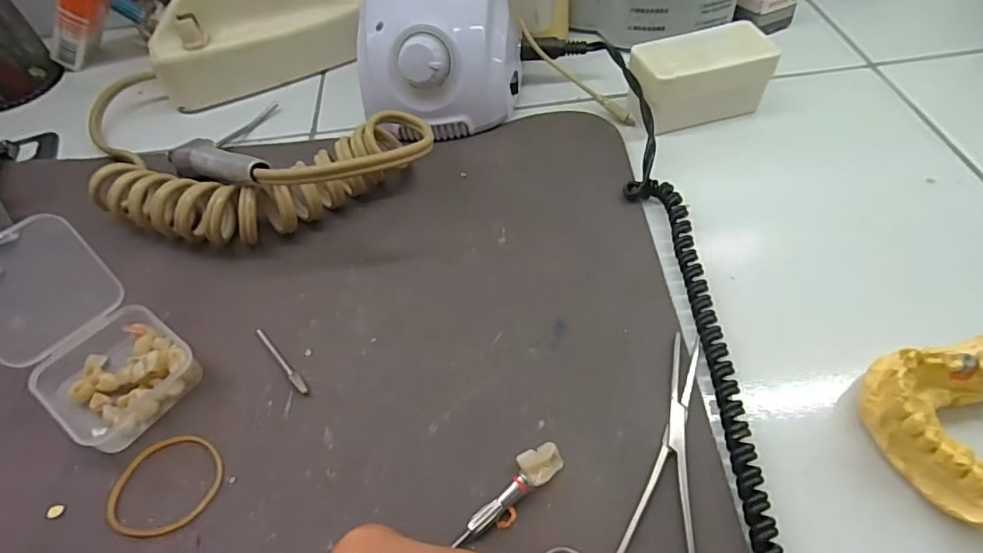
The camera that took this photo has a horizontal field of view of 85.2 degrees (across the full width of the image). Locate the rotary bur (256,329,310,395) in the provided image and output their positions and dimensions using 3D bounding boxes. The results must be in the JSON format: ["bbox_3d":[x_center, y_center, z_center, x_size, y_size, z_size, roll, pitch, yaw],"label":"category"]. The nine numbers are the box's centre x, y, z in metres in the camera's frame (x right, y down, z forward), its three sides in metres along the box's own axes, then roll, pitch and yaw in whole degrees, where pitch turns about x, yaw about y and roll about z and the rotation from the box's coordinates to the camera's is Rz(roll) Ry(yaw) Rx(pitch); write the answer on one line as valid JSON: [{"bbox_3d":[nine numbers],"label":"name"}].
[{"bbox_3d":[-0.103,0.040,0.261,0.005,0.004,0.048,-38,60,-20],"label":"rotary bur"}]

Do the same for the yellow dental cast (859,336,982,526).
[{"bbox_3d":[0.189,0.056,0.209,0.068,0.031,0.064,-24,54,-13],"label":"yellow dental cast"}]

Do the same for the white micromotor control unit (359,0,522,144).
[{"bbox_3d":[-0.035,-0.156,0.356,0.104,0.070,0.134,0,52,6],"label":"white micromotor control unit"}]

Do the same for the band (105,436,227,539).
[{"bbox_3d":[-0.138,0.088,0.226,0.044,0.004,0.042,-3,52,3],"label":"band"}]

